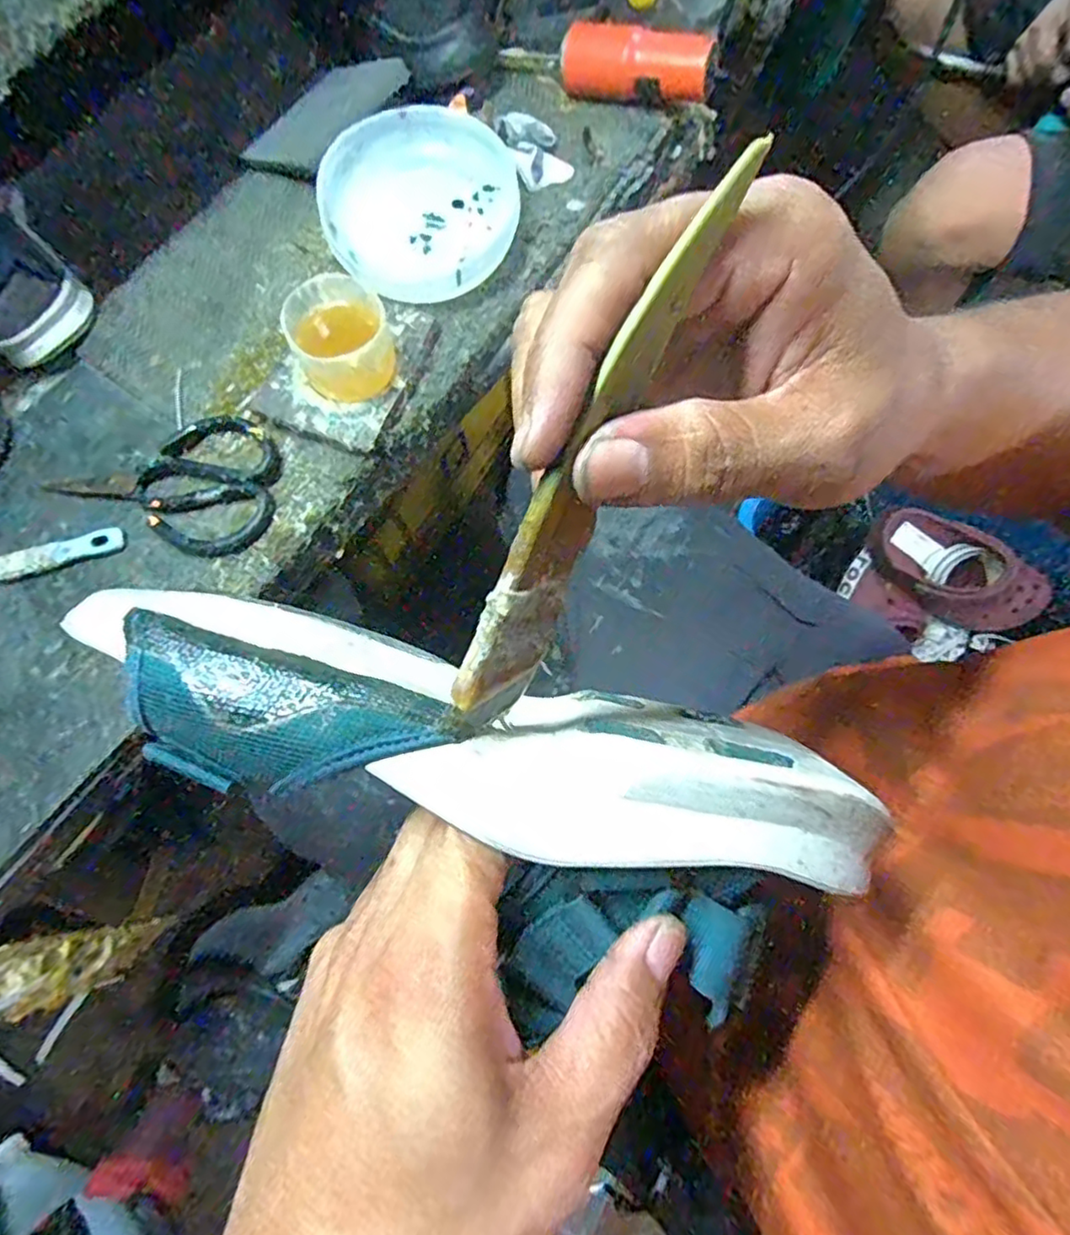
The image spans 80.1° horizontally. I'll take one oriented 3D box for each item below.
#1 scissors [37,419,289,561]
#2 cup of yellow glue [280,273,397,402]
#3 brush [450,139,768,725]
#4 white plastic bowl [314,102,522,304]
[{"bbox_3d":[-0.263,-0.106,0.460,0.163,0.013,0.099,18,76,6],"label":"scissors"},{"bbox_3d":[-0.134,-0.191,0.447,0.065,0.054,0.074,-22,76,-4],"label":"cup of yellow glue"},{"bbox_3d":[0.013,-0.034,0.149,0.015,0.020,0.134,29,109,9],"label":"brush"},{"bbox_3d":[-0.087,-0.315,0.485,0.141,0.043,0.145,0,75,2],"label":"white plastic bowl"}]

